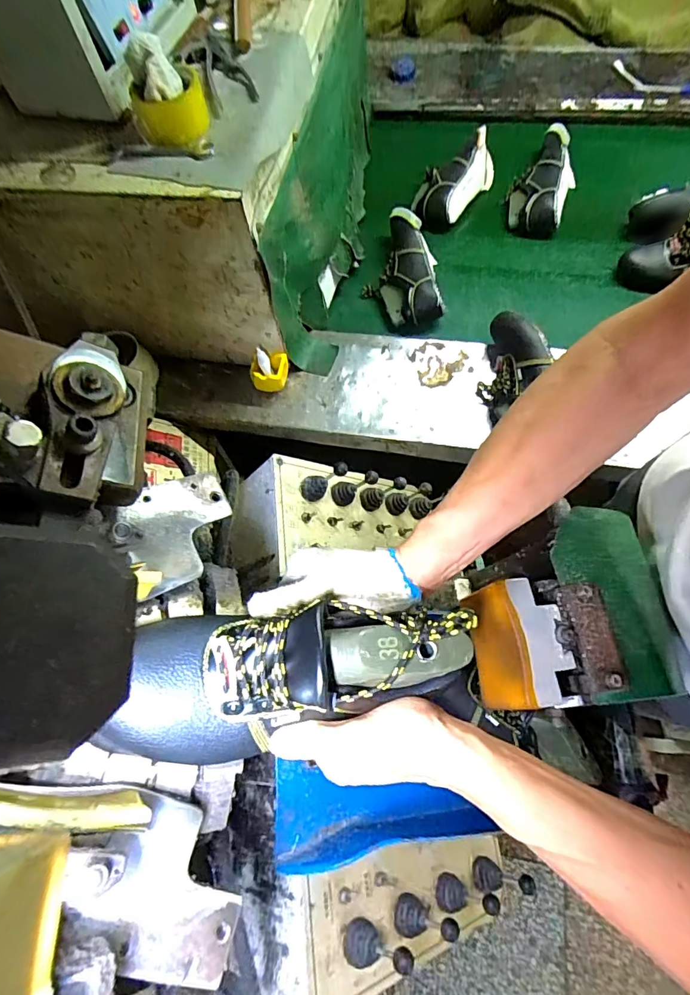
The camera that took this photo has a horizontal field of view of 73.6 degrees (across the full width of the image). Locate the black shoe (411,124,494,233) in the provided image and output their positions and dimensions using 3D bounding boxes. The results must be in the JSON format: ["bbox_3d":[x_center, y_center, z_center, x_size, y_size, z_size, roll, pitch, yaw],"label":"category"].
[{"bbox_3d":[0.258,-0.750,1.089,0.125,0.097,0.279,34,74,16],"label":"black shoe"}]

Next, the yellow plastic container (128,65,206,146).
[{"bbox_3d":[-0.238,-0.536,0.633,0.100,0.046,0.106,-19,67,-4],"label":"yellow plastic container"}]

